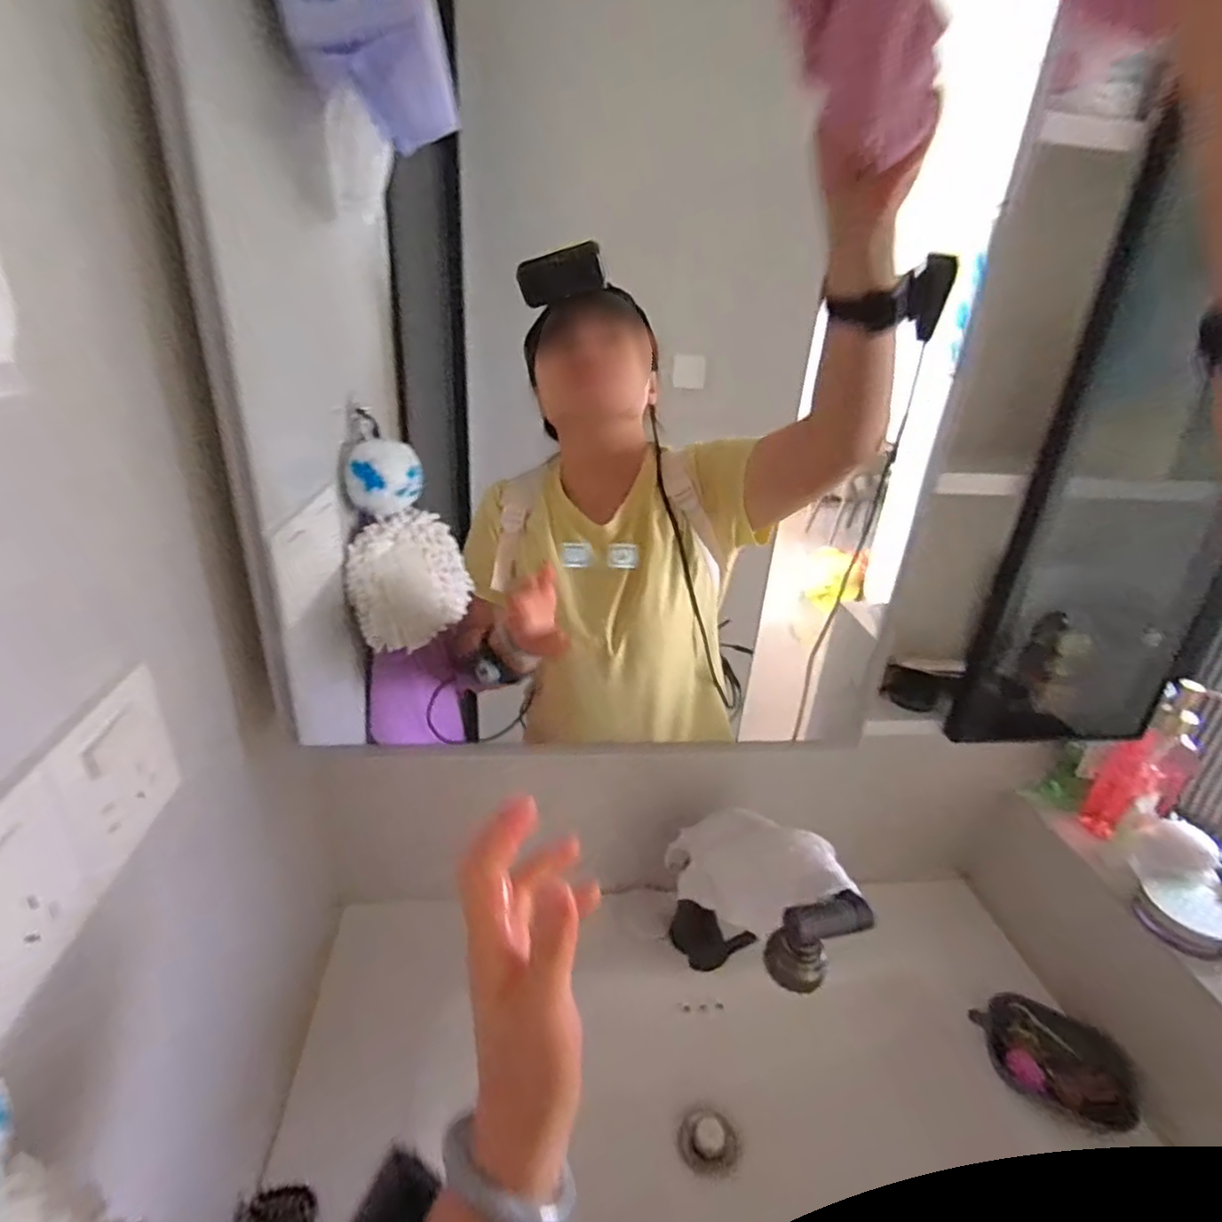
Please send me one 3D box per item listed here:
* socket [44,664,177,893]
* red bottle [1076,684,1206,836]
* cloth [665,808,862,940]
[{"bbox_3d":[-0.252,0.082,0.335,0.007,0.077,0.089,-1,27,-11],"label":"socket"},{"bbox_3d":[0.561,0.156,0.679,0.070,0.173,0.063,-20,36,-41],"label":"red bottle"},{"bbox_3d":[0.143,0.249,0.629,0.084,0.114,0.180,-17,34,-37],"label":"cloth"}]

